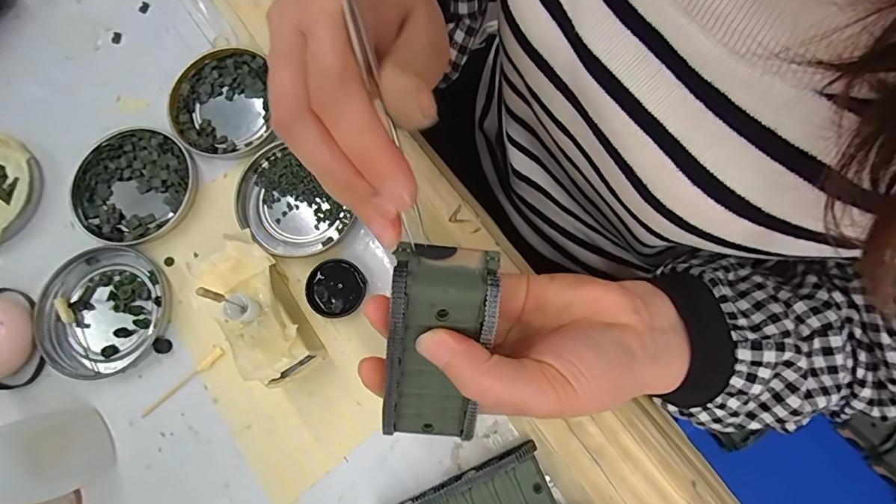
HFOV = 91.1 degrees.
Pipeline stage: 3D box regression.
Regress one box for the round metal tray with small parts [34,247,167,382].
[{"bbox_3d":[-0.215,0.037,0.272,0.072,0.009,0.077,-5,78,2],"label":"round metal tray with small parts"}]

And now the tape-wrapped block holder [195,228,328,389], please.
[{"bbox_3d":[-0.106,0.034,0.252,0.041,0.044,0.086,-37,79,-5],"label":"tape-wrapped block holder"}]

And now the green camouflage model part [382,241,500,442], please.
[{"bbox_3d":[-0.005,0.045,0.192,0.041,0.021,0.095,9,114,4],"label":"green camouflage model part"}]

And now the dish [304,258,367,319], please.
[{"bbox_3d":[-0.069,0.022,0.272,0.035,0.007,0.036,-1,78,3],"label":"dish"}]

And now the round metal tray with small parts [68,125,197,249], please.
[{"bbox_3d":[-0.208,-0.044,0.290,0.078,0.008,0.078,-1,78,3],"label":"round metal tray with small parts"}]

